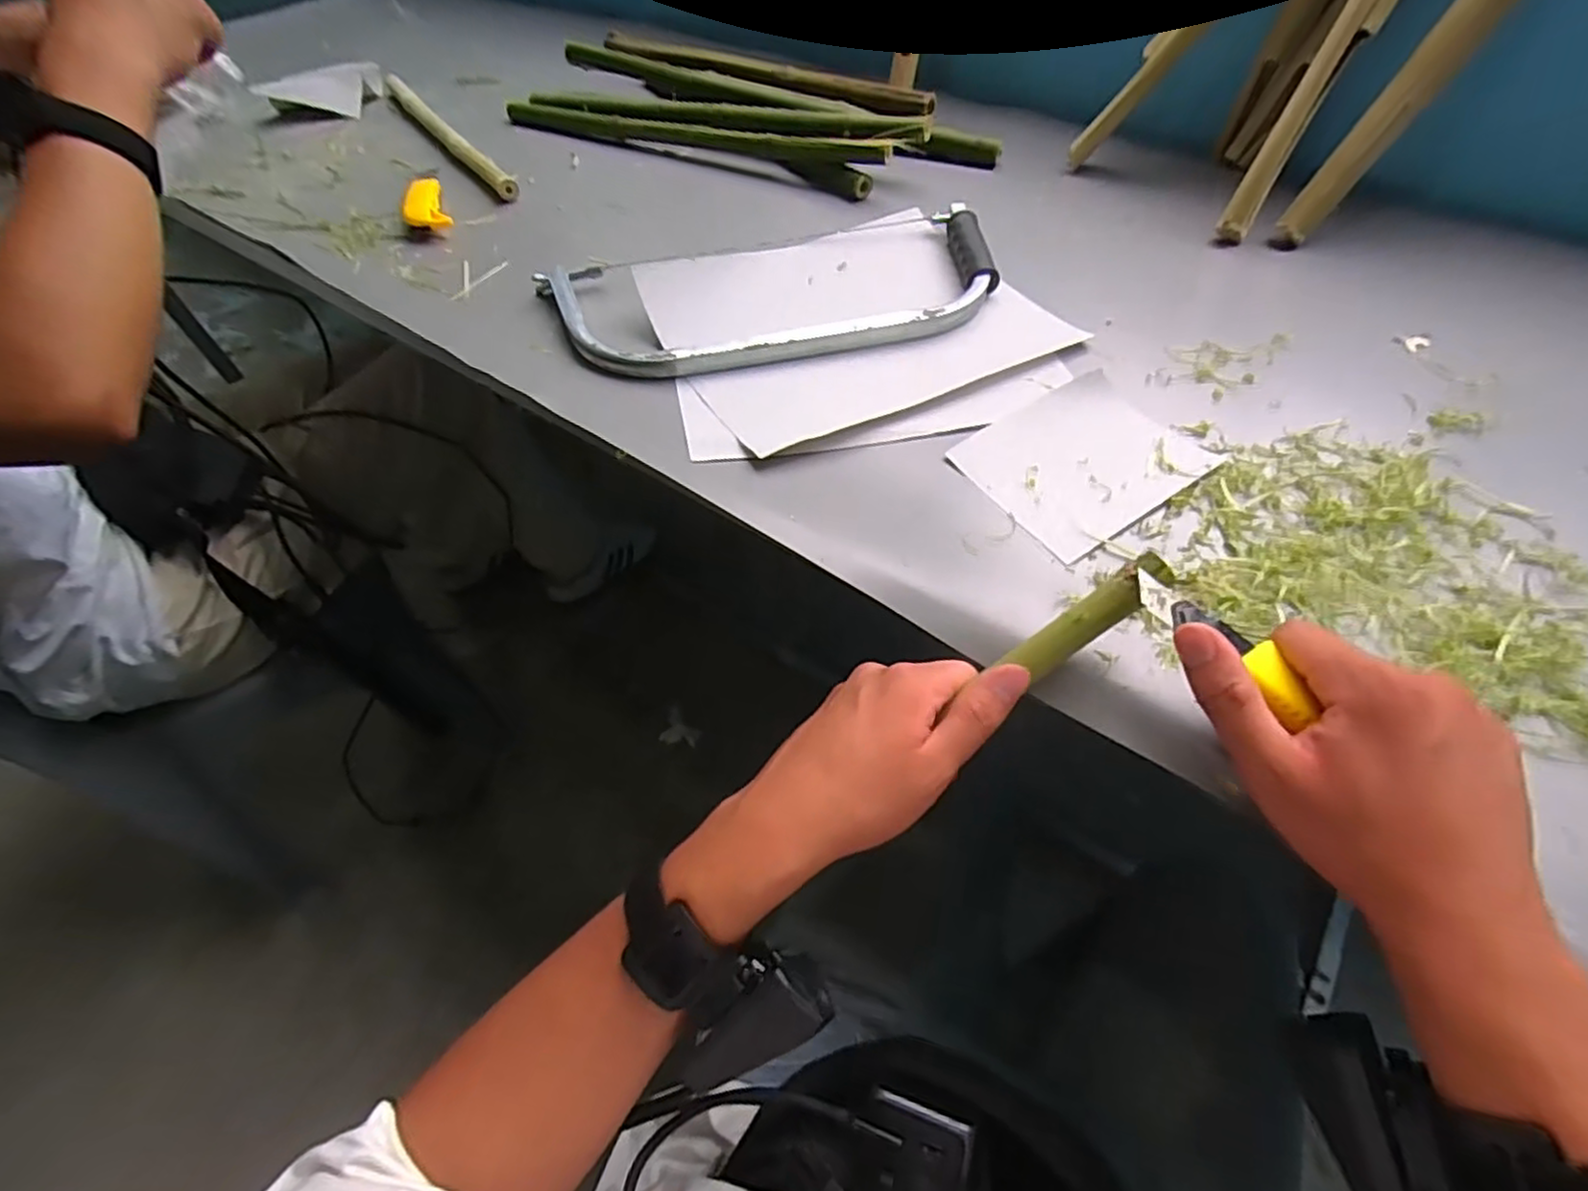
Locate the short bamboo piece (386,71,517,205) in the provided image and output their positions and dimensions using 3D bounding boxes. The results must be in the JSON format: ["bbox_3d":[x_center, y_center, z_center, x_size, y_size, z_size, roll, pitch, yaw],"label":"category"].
[{"bbox_3d":[-0.375,-0.495,0.737,0.026,0.015,0.346,-33,60,-18],"label":"short bamboo piece"}]

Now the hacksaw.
[{"bbox_3d":[-0.014,-0.238,0.537,0.356,0.021,0.164,-12,56,-5],"label":"hacksaw"}]

